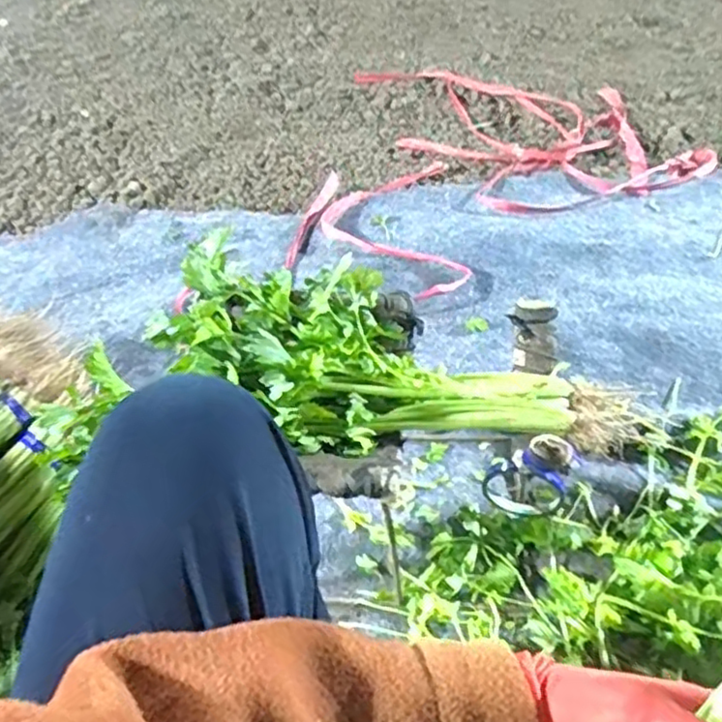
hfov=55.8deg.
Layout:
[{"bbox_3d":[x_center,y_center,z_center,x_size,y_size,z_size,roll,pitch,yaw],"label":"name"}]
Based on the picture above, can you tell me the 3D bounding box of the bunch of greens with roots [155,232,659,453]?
[{"bbox_3d":[0.038,0.010,0.658,0.470,0.071,0.189,17,53,3],"label":"bunch of greens with roots"}]

